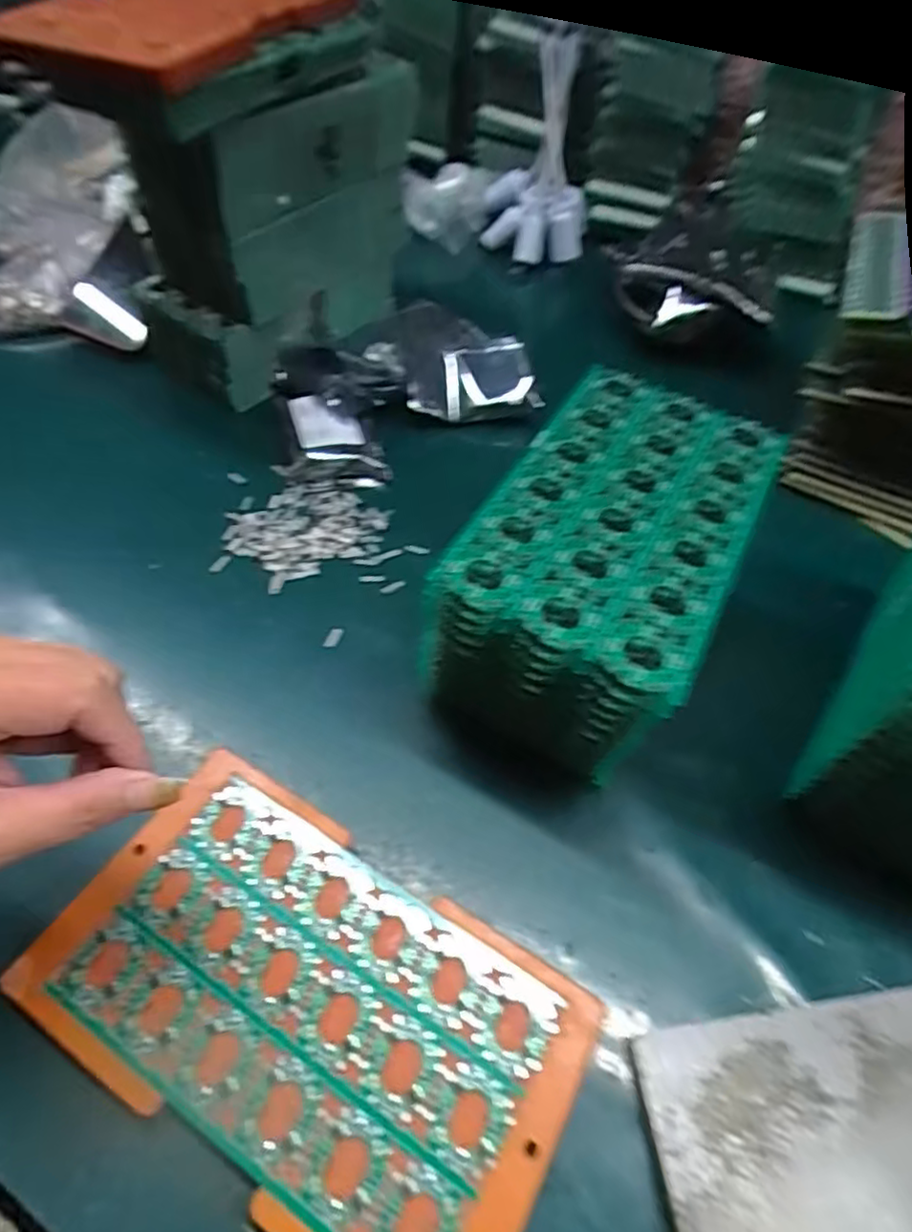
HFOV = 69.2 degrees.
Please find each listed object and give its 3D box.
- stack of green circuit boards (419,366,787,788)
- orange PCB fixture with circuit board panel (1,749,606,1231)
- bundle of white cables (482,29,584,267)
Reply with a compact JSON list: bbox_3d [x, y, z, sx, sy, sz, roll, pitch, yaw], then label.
[{"bbox_3d":[0.085,-0.020,0.393,0.121,0.138,0.202,26,55,15],"label":"stack of green circuit boards"},{"bbox_3d":[-0.067,0.173,0.299,0.240,0.012,0.135,27,53,18],"label":"orange PCB fixture with circuit board panel"},{"bbox_3d":[0.095,-0.512,0.733,0.117,0.185,0.115,10,56,1],"label":"bundle of white cables"}]

